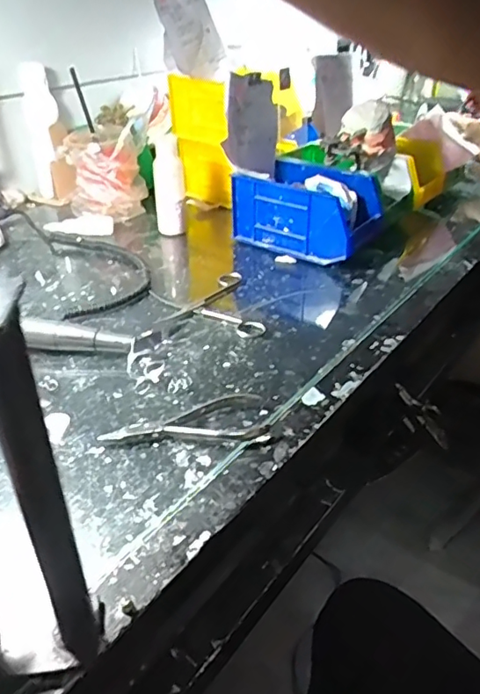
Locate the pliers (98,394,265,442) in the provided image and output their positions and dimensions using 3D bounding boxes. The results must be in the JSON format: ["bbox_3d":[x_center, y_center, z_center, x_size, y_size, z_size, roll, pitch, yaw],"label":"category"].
[{"bbox_3d":[-0.043,0.056,0.424,0.122,0.008,0.050,-4,35,-7],"label":"pliers"}]

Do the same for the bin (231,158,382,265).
[{"bbox_3d":[0.083,-0.173,0.695,0.166,0.088,0.109,21,39,27],"label":"bin"}]

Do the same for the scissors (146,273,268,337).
[{"bbox_3d":[-0.037,-0.044,0.574,0.102,0.007,0.130,-5,35,-10],"label":"scissors"}]

